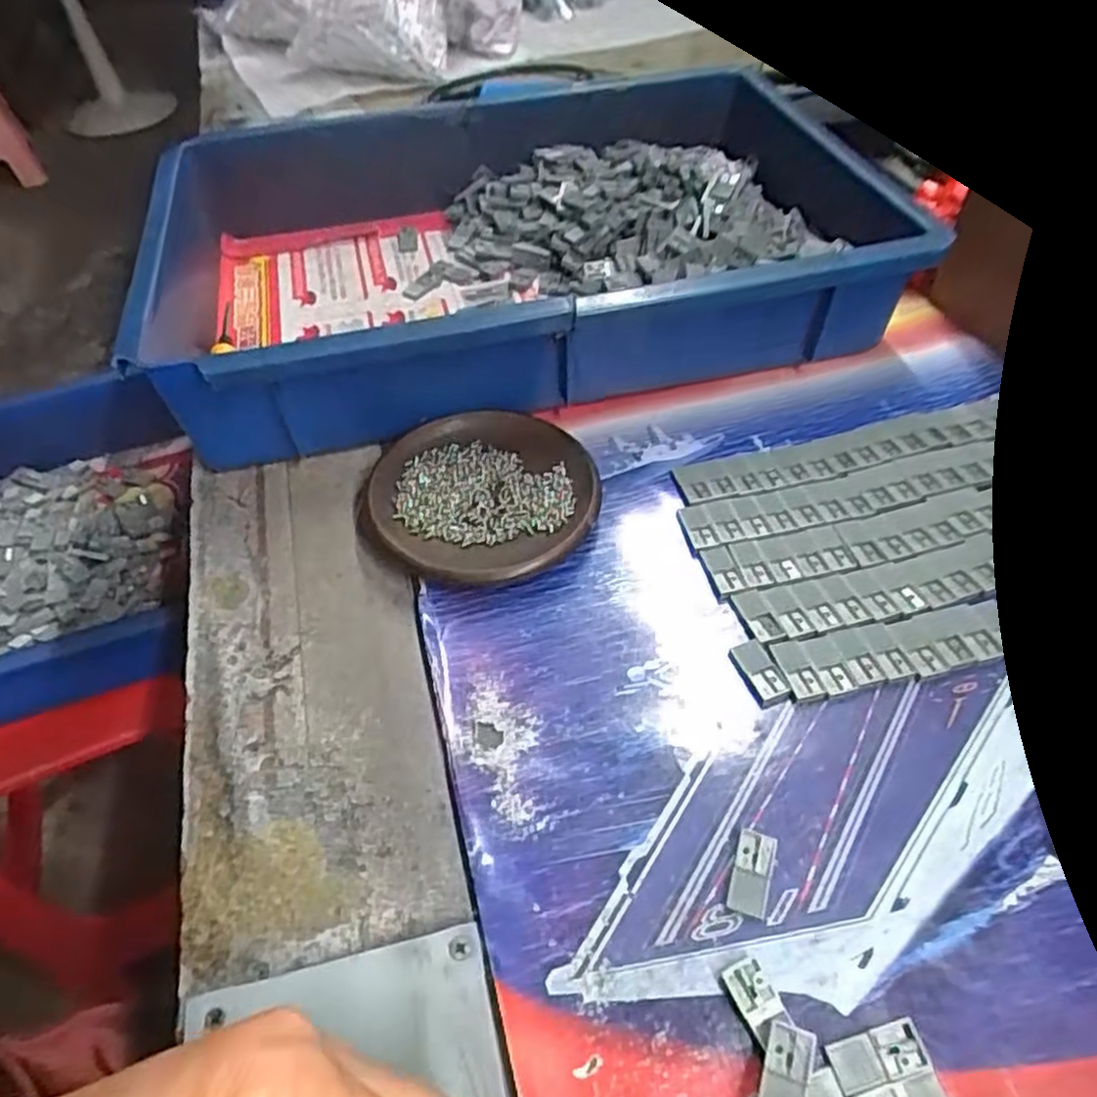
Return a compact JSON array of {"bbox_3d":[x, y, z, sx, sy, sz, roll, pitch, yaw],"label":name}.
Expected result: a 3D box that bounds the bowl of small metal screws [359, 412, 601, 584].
[{"bbox_3d":[-0.031,-0.025,0.368,0.113,0.019,0.105,-1,50,2],"label":"bowl of small metal screws"}]

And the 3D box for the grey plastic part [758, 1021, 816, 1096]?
[{"bbox_3d":[0.069,0.155,0.215,0.013,0.004,0.028,10,40,23],"label":"grey plastic part"}]

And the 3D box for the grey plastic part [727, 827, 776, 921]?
[{"bbox_3d":[0.072,0.113,0.259,0.014,0.004,0.028,13,52,13],"label":"grey plastic part"}]

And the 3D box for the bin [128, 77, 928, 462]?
[{"bbox_3d":[-0.025,-0.201,0.471,0.401,0.077,0.285,-12,51,-7],"label":"bin"}]

